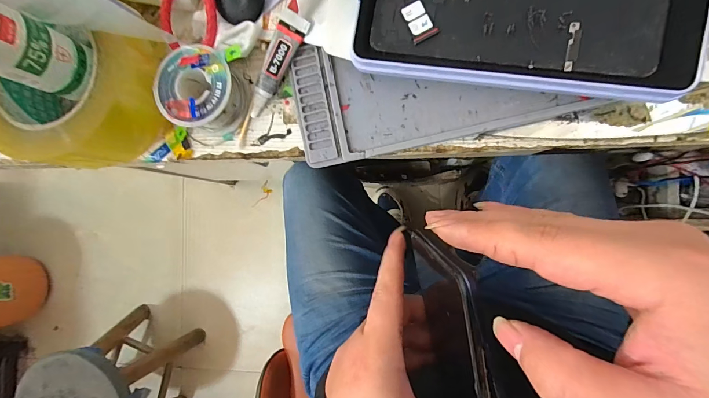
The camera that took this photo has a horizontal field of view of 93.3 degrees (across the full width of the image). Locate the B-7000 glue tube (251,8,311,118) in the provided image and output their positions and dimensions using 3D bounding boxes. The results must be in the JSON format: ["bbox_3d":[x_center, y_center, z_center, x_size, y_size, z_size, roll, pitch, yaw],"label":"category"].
[{"bbox_3d":[-0.055,-0.092,0.233,0.019,0.007,0.073,24,103,-17],"label":"B-7000 glue tube"}]

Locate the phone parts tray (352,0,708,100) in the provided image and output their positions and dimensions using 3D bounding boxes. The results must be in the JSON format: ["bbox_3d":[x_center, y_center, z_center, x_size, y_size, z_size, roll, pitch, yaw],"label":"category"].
[{"bbox_3d":[0.098,-0.124,0.196,0.185,0.022,0.116,9,89,9],"label":"phone parts tray"}]

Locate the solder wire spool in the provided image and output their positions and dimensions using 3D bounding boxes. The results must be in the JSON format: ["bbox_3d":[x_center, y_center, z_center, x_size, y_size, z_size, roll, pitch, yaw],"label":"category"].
[{"bbox_3d":[-0.105,-0.075,0.232,0.052,0.035,0.052,0,87,8],"label":"solder wire spool"}]

